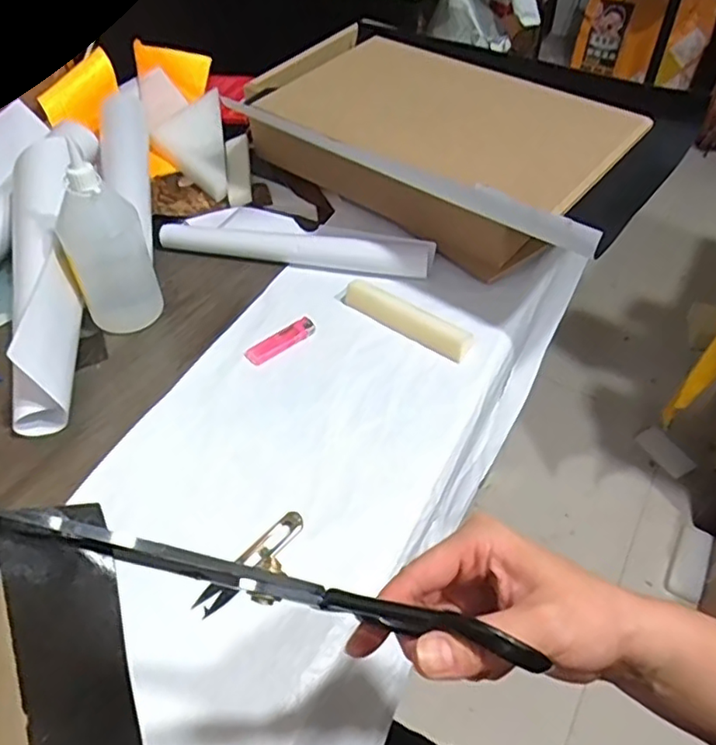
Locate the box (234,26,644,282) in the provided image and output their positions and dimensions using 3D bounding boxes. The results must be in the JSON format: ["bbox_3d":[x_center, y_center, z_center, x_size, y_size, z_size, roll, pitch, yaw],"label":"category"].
[{"bbox_3d":[0.083,-0.266,0.774,0.531,0.148,0.263,32,54,26],"label":"box"}]

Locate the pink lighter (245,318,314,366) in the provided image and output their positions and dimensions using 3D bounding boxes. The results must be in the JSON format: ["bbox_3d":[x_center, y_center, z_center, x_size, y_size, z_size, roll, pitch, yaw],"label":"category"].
[{"bbox_3d":[-0.080,-0.034,0.650,0.078,0.016,0.019,-30,54,-25],"label":"pink lighter"}]

